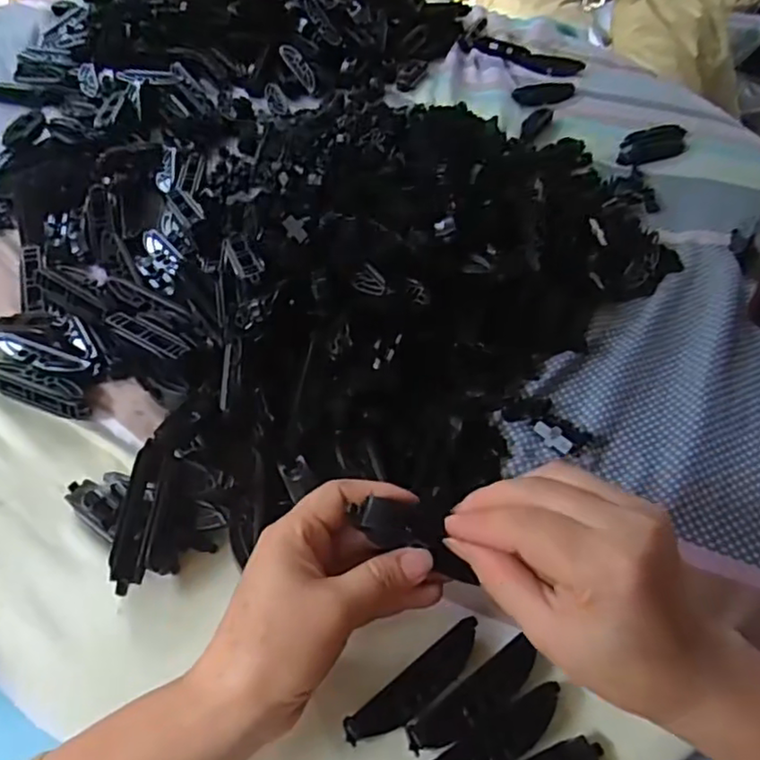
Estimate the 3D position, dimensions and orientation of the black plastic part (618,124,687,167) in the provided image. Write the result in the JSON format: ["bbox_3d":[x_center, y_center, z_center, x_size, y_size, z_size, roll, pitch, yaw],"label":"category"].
[{"bbox_3d":[0.287,-0.248,0.660,0.097,0.022,0.037,-22,54,-21],"label":"black plastic part"}]

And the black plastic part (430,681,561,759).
[{"bbox_3d":[0.051,0.166,0.287,0.078,0.012,0.020,-22,54,-21],"label":"black plastic part"}]

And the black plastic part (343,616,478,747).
[{"bbox_3d":[0.019,0.147,0.304,0.079,0.014,0.018,-29,57,-26],"label":"black plastic part"}]

